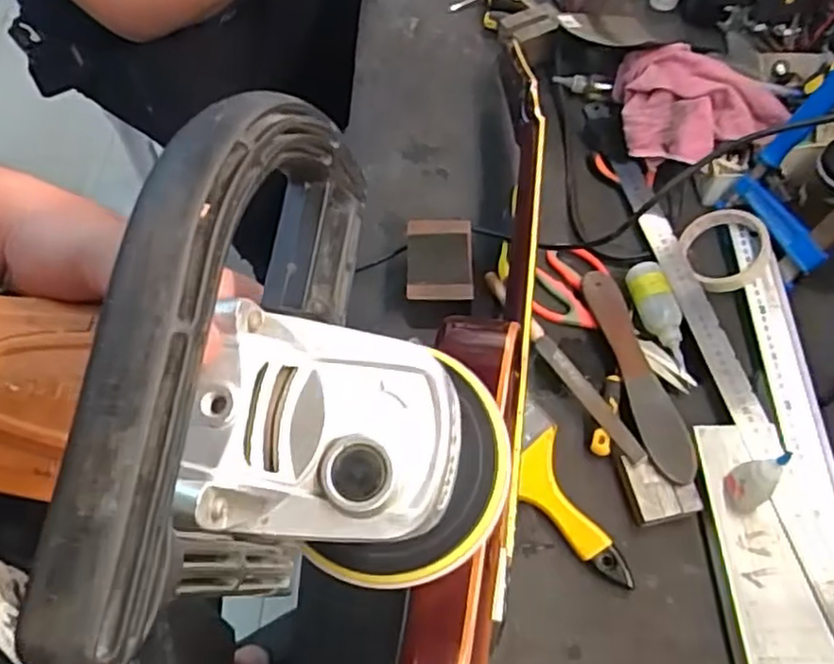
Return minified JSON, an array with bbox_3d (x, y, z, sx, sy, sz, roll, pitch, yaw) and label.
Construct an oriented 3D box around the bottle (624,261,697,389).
[{"bbox_3d":[0.240,-0.013,0.676,0.037,0.030,0.129,-12,62,-7],"label":"bottle"}]

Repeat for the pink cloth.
[{"bbox_3d":[0.302,-0.248,0.746,0.169,0.051,0.143,14,62,7],"label":"pink cloth"}]

